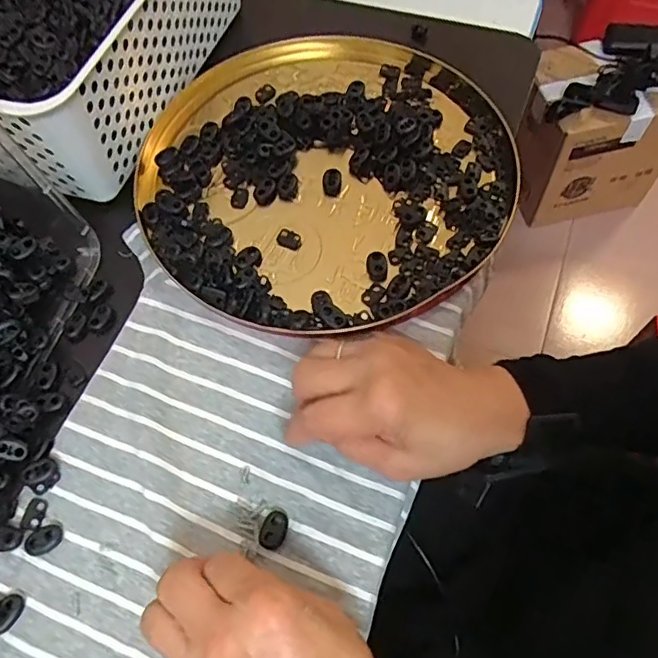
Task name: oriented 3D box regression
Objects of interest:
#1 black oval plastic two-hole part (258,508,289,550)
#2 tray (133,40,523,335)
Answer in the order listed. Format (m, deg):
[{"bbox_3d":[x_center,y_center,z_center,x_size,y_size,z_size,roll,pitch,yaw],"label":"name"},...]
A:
[{"bbox_3d":[-0.032,0.119,0.338,0.015,0.004,0.022,18,66,12],"label":"black oval plastic two-hole part"},{"bbox_3d":[-0.003,-0.129,0.452,0.279,0.018,0.289,-1,63,3],"label":"tray"}]

